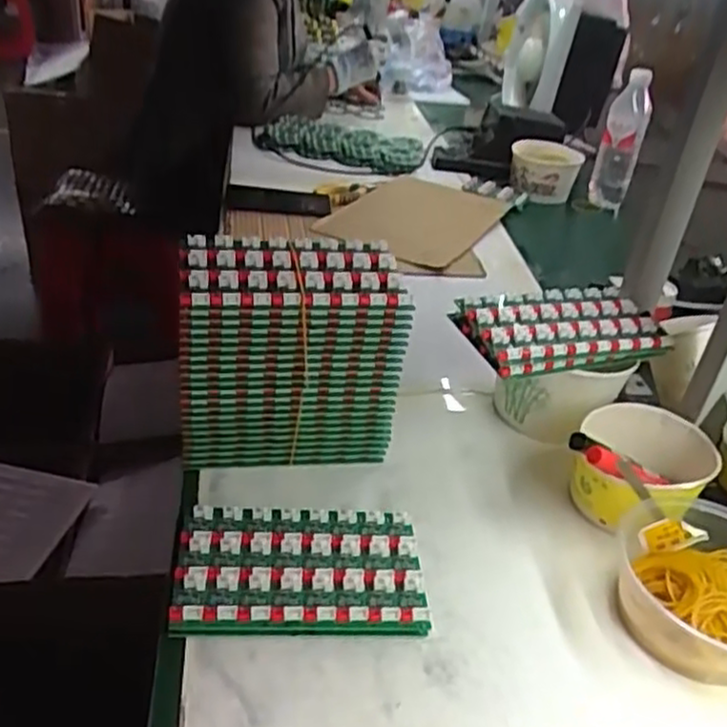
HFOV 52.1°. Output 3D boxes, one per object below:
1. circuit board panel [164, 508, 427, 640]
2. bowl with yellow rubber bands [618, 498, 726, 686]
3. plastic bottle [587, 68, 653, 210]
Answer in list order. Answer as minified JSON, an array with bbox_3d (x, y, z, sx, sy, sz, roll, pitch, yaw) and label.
[{"bbox_3d":[-0.045,0.148,0.536,0.172,0.023,0.106,2,33,-8],"label":"circuit board panel"},{"bbox_3d":[0.253,0.164,0.541,0.130,0.053,0.137,14,33,10],"label":"bowl with yellow rubber bands"},{"bbox_3d":[0.449,-0.383,1.296,0.068,0.234,0.073,15,32,14],"label":"plastic bottle"}]

